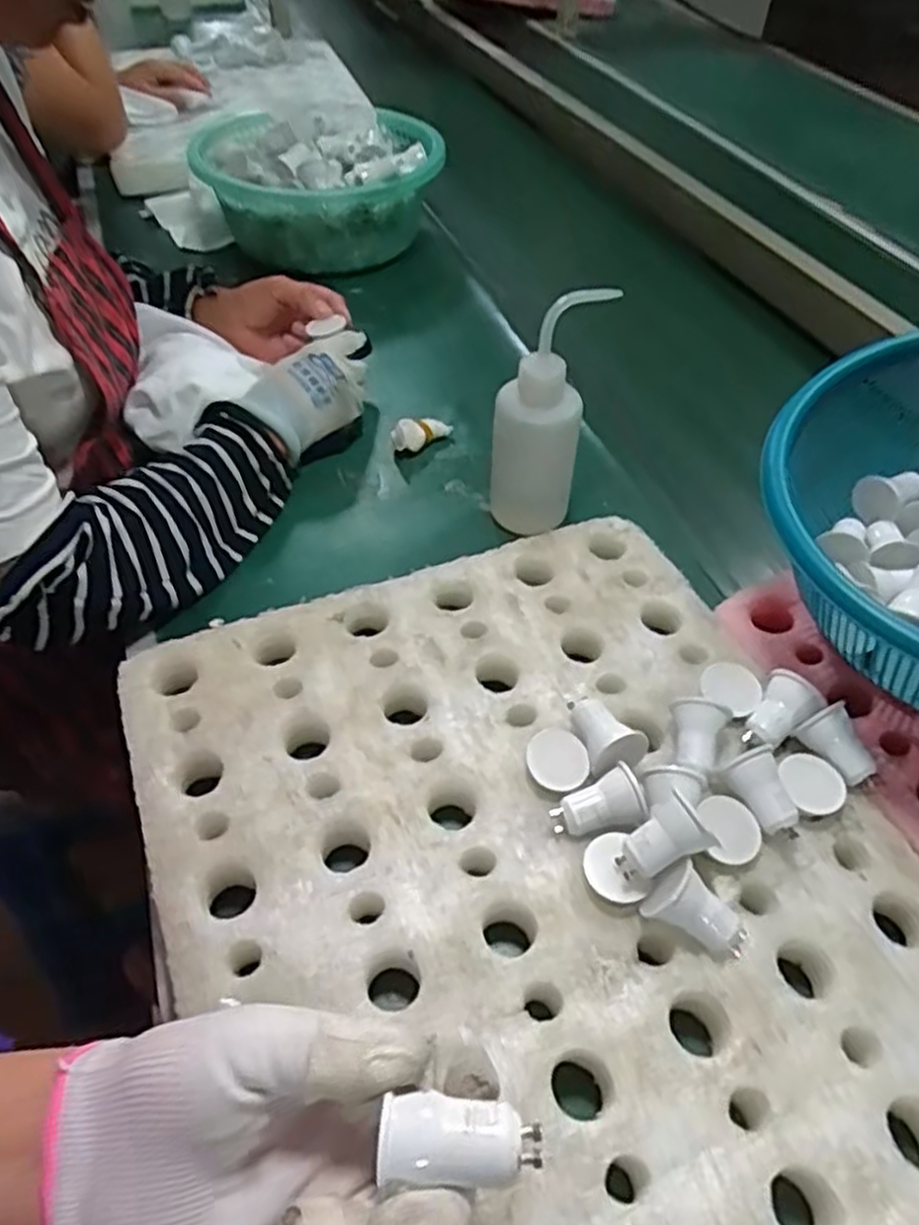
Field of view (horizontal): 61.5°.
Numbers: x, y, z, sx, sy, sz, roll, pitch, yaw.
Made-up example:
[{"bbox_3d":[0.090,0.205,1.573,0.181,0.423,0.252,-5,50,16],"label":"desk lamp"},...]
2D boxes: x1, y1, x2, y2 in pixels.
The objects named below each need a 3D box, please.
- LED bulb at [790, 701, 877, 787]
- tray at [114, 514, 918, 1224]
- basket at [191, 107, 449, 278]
[{"bbox_3d":[0.206,0.075,0.420,0.030,0.028,0.038,-17,51,-16],"label":"LED bulb"},{"bbox_3d":[0.063,0.178,0.362,0.370,0.054,0.556,-17,51,-16],"label":"tray"},{"bbox_3d":[-0.158,-0.480,0.886,0.261,0.117,0.232,-18,53,-17],"label":"basket"}]

